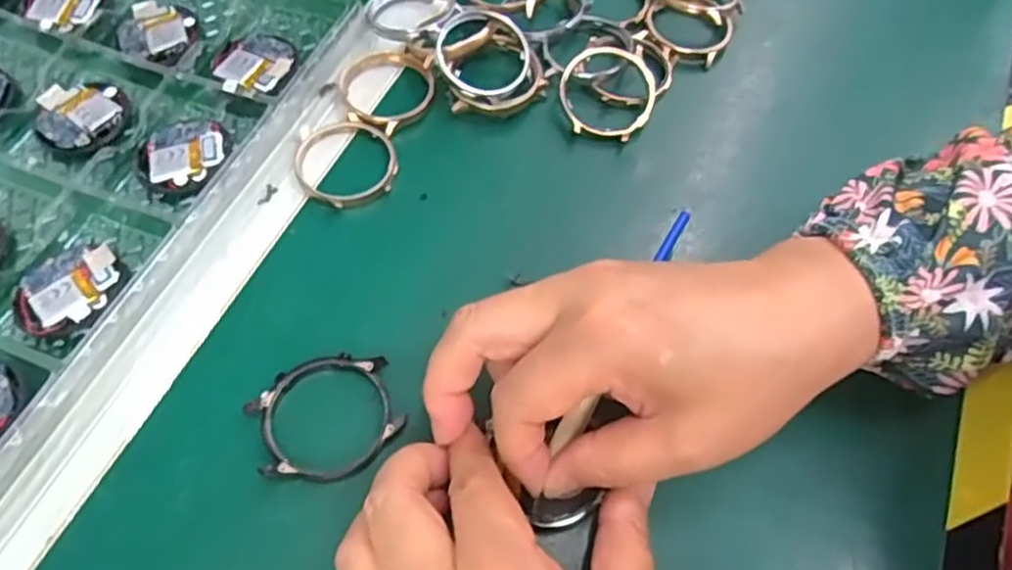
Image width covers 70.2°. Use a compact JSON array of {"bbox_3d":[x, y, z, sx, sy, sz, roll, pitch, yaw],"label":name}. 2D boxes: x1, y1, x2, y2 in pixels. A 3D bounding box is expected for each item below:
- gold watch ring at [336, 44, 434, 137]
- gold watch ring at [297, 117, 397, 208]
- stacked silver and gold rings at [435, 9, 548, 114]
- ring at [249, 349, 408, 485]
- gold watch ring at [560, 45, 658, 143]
[{"bbox_3d":[-0.057,-0.095,0.348,0.045,0.012,0.050,-6,63,-5],"label":"gold watch ring"},{"bbox_3d":[-0.073,-0.057,0.327,0.045,0.007,0.048,1,60,-2],"label":"gold watch ring"},{"bbox_3d":[-0.007,-0.106,0.351,0.052,0.017,0.050,3,73,-10],"label":"stacked silver and gold rings"},{"bbox_3d":[-0.066,0.050,0.268,0.054,0.008,0.047,-19,62,-12],"label":"ring"},{"bbox_3d":[0.050,-0.094,0.349,0.047,0.009,0.049,1,79,-8],"label":"gold watch ring"}]

